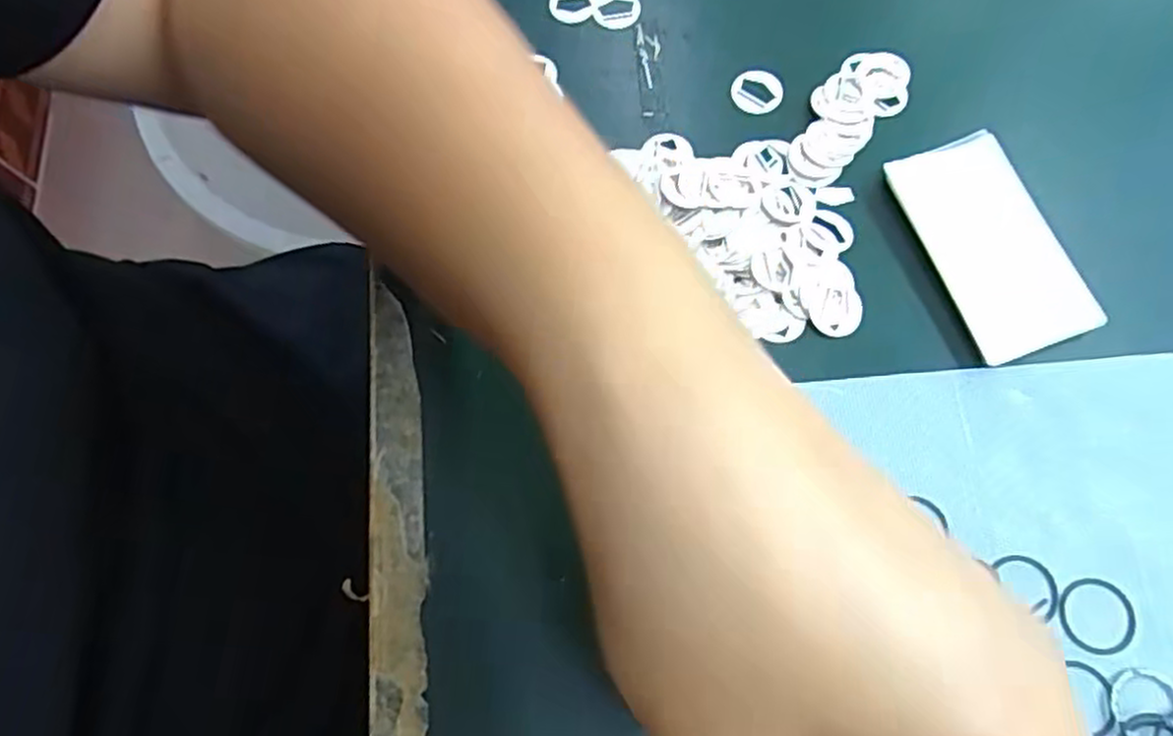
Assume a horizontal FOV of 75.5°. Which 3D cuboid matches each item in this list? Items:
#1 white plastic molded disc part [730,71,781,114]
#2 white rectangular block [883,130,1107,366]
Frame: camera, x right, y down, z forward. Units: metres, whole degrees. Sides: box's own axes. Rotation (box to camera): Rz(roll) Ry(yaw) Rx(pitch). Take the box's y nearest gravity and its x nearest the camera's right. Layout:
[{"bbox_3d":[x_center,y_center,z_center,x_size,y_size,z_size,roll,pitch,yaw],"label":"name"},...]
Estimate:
[{"bbox_3d":[0.063,-0.101,0.278,0.018,0.008,0.015,40,78,14],"label":"white plastic molded disc part"},{"bbox_3d":[0.134,-0.042,0.252,0.040,0.006,0.076,-21,72,-4],"label":"white rectangular block"}]

